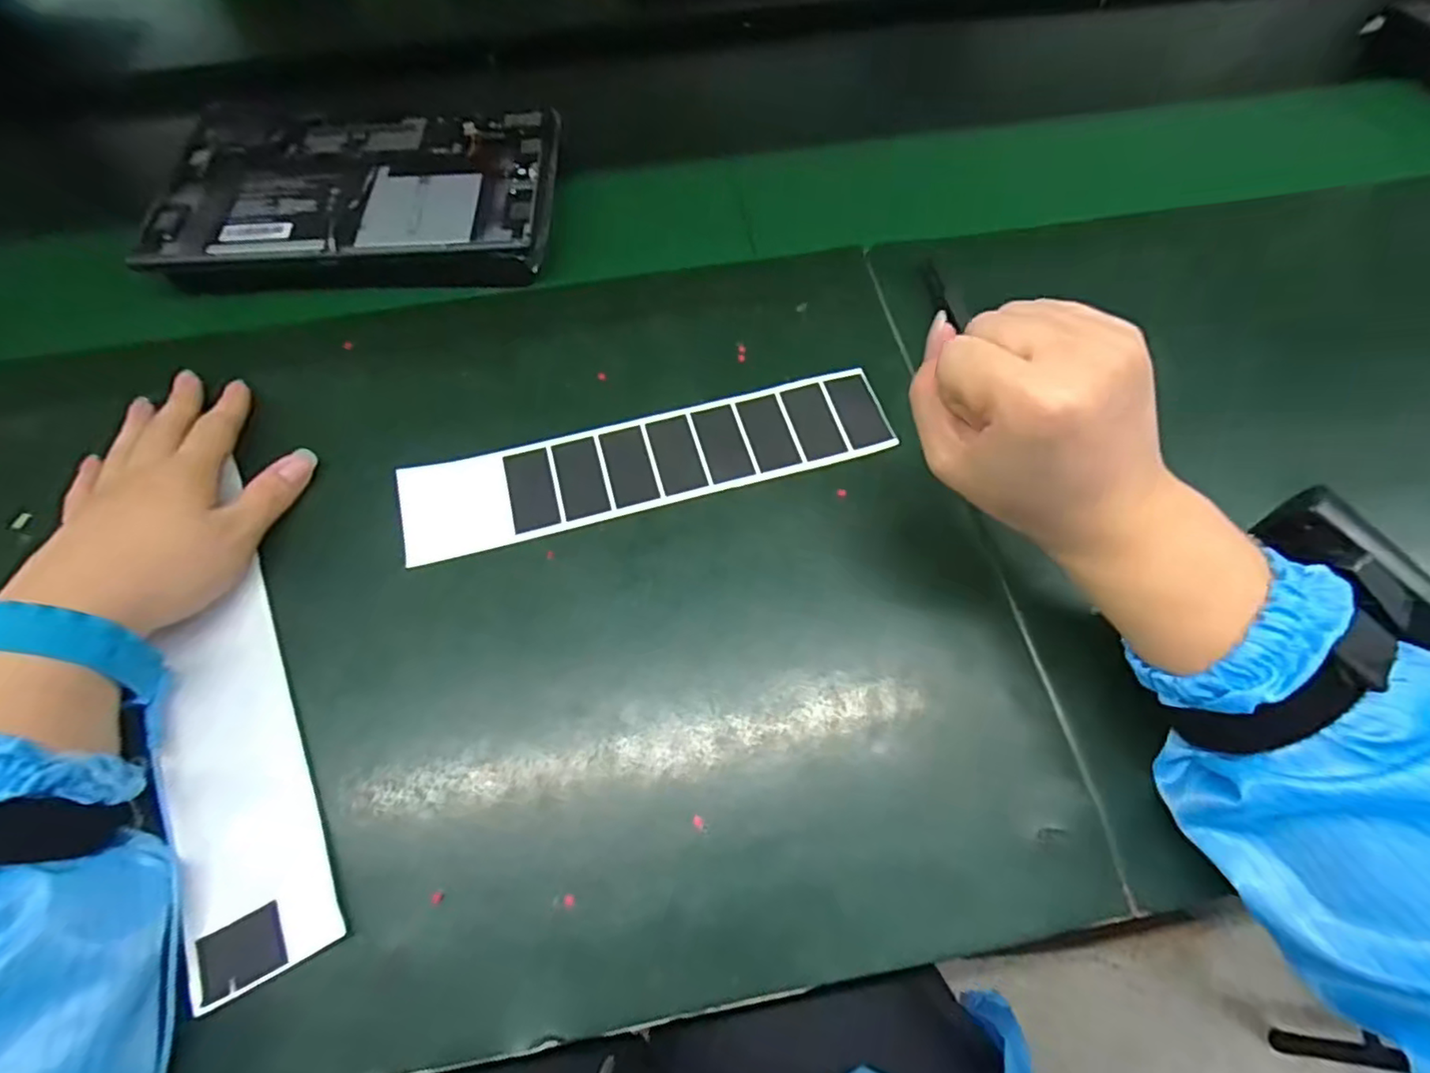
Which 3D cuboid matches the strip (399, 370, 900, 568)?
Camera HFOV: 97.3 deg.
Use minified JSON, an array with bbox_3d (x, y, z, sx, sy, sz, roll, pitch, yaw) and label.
[{"bbox_3d":[-0.036,-0.042,0.349,0.267,0.004,0.054,-14,64,-6],"label":"strip"}]

